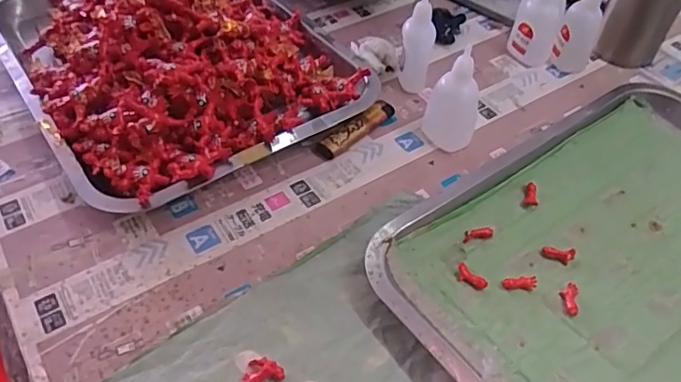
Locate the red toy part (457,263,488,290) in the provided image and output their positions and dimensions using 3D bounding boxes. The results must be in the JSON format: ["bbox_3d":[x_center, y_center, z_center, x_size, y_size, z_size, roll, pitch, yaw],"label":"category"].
[{"bbox_3d":[0.089,0.058,0.372,0.021,0.006,0.010,25,53,19],"label":"red toy part"}]

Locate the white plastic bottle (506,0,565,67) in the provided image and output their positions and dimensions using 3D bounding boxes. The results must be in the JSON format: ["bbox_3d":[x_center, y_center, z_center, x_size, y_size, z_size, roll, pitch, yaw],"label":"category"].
[{"bbox_3d":[0.193,-0.170,0.532,0.040,0.091,0.033,10,40,2],"label":"white plastic bottle"}]

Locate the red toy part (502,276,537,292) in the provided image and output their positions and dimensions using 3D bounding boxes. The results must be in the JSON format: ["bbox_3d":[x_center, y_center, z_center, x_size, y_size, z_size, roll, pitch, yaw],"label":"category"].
[{"bbox_3d":[0.121,0.063,0.372,0.022,0.006,0.008,-2,49,-3],"label":"red toy part"}]

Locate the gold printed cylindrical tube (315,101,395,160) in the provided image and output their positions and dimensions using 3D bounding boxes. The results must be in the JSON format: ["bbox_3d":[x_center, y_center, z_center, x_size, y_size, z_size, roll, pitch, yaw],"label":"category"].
[{"bbox_3d":[0.015,-0.053,0.469,0.083,0.015,0.018,-35,58,-28],"label":"gold printed cylindrical tube"}]

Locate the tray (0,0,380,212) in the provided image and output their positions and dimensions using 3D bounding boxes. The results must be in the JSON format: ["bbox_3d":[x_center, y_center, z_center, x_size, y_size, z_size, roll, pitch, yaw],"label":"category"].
[{"bbox_3d":[-0.160,-0.143,0.501,0.254,0.078,0.345,-29,55,-24],"label":"tray"}]

